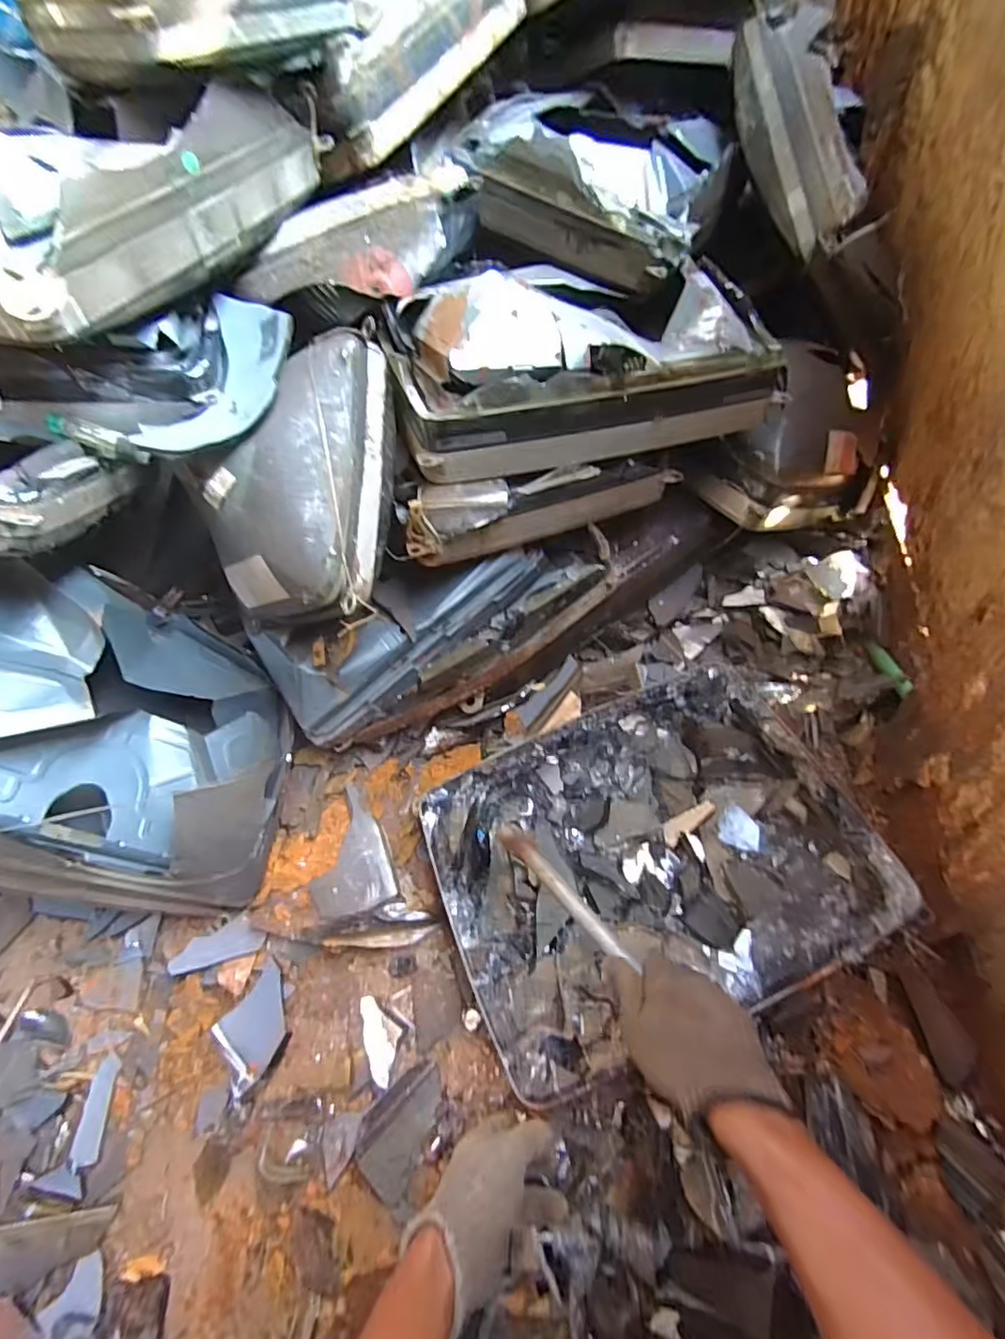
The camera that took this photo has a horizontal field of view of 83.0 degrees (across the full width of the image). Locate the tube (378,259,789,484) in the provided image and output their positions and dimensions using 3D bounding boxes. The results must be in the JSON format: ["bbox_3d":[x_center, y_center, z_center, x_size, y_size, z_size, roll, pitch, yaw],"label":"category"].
[{"bbox_3d":[0.080,-0.408,0.706,0.446,0.146,0.308,-15,51,-10],"label":"tube"}]

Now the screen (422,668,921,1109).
[{"bbox_3d":[0.169,0.211,0.663,0.465,0.108,0.360,-19,52,-13],"label":"screen"}]

